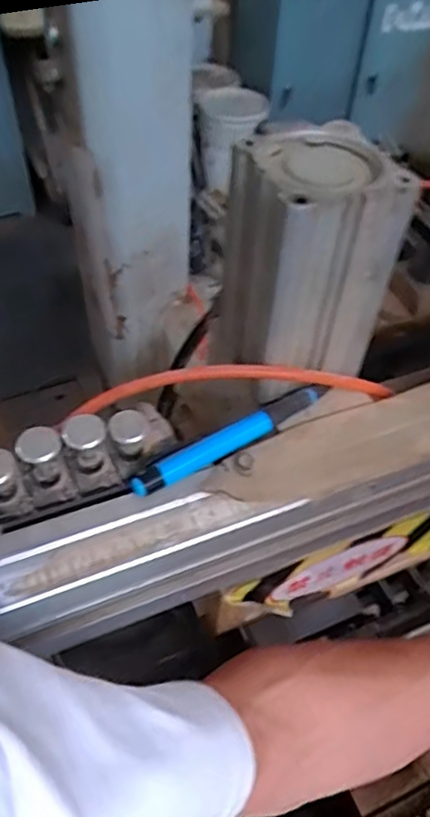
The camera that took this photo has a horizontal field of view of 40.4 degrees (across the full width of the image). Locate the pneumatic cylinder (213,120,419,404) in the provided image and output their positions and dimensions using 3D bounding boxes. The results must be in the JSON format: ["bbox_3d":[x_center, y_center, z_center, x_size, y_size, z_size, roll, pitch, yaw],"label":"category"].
[{"bbox_3d":[0.043,-0.070,0.298,0.071,0.118,0.067,-11,52,-12],"label":"pneumatic cylinder"}]

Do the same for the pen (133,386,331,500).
[{"bbox_3d":[0.012,0.013,0.301,0.120,0.009,0.012,-28,57,-23],"label":"pen"}]

